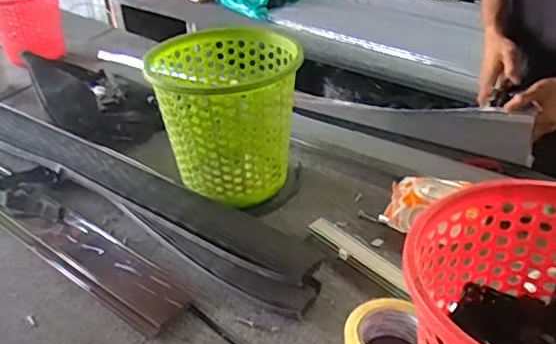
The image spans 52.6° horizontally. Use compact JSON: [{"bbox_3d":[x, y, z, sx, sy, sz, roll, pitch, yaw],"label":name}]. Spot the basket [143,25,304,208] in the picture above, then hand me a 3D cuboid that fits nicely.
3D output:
[{"bbox_3d":[-0.085,-0.095,0.974,0.238,0.230,0.254,-8,34,-5],"label":"basket"}]

